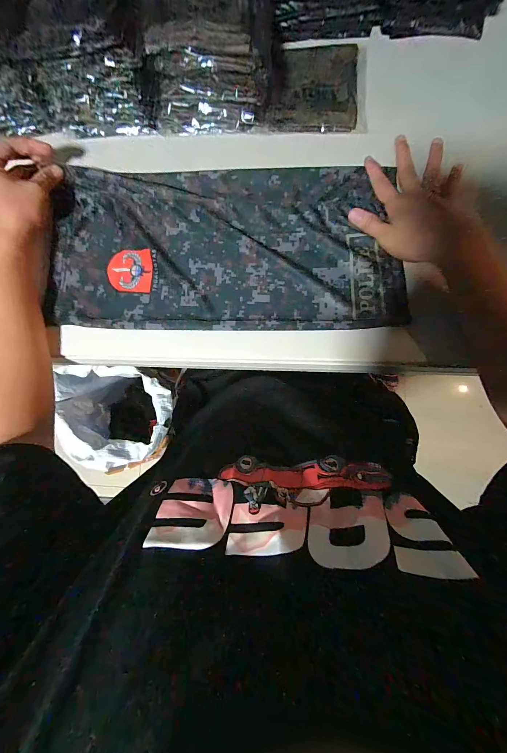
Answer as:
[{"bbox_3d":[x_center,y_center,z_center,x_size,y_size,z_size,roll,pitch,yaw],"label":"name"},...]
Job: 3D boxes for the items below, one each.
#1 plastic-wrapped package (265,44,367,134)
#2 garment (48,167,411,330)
[{"bbox_3d":[0.089,-0.395,0.384,0.132,0.014,0.123,2,84,5],"label":"plastic-wrapped package"},{"bbox_3d":[-0.044,-0.173,0.377,0.456,0.016,0.221,1,86,4],"label":"garment"}]

